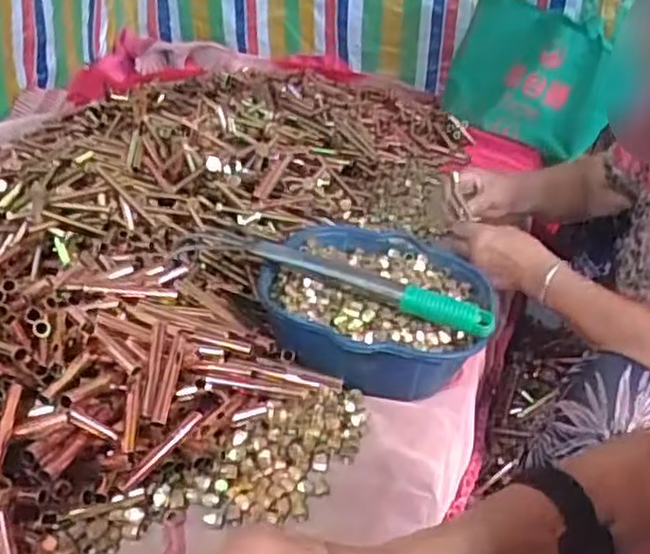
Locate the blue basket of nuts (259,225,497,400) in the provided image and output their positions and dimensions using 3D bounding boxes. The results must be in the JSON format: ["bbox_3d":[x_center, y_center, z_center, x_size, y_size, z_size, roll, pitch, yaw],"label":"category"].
[{"bbox_3d":[0.053,0.036,0.742,0.221,0.093,0.230,11,29,12],"label":"blue basket of nuts"}]

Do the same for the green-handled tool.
[{"bbox_3d":[0.000,-0.003,0.711,0.335,0.038,0.024,14,30,17],"label":"green-handled tool"}]

